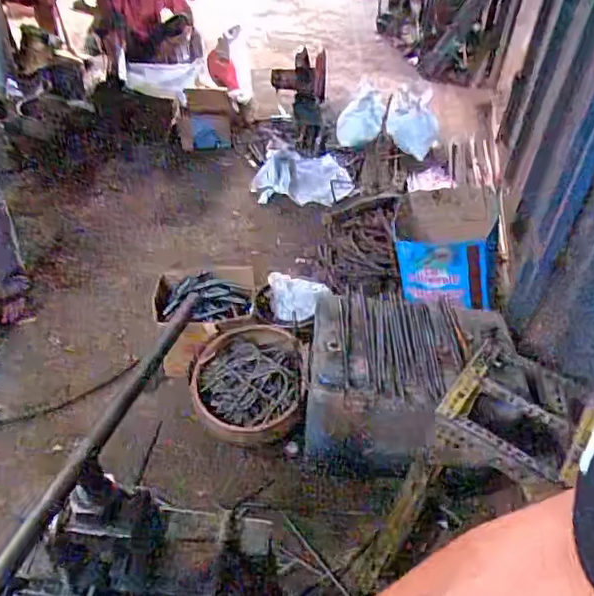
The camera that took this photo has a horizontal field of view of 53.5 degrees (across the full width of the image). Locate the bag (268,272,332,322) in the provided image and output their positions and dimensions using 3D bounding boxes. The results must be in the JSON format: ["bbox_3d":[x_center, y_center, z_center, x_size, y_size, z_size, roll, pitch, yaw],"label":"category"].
[{"bbox_3d":[0.014,-0.011,1.871,0.185,0.043,0.220,-3,42,-9],"label":"bag"}]

